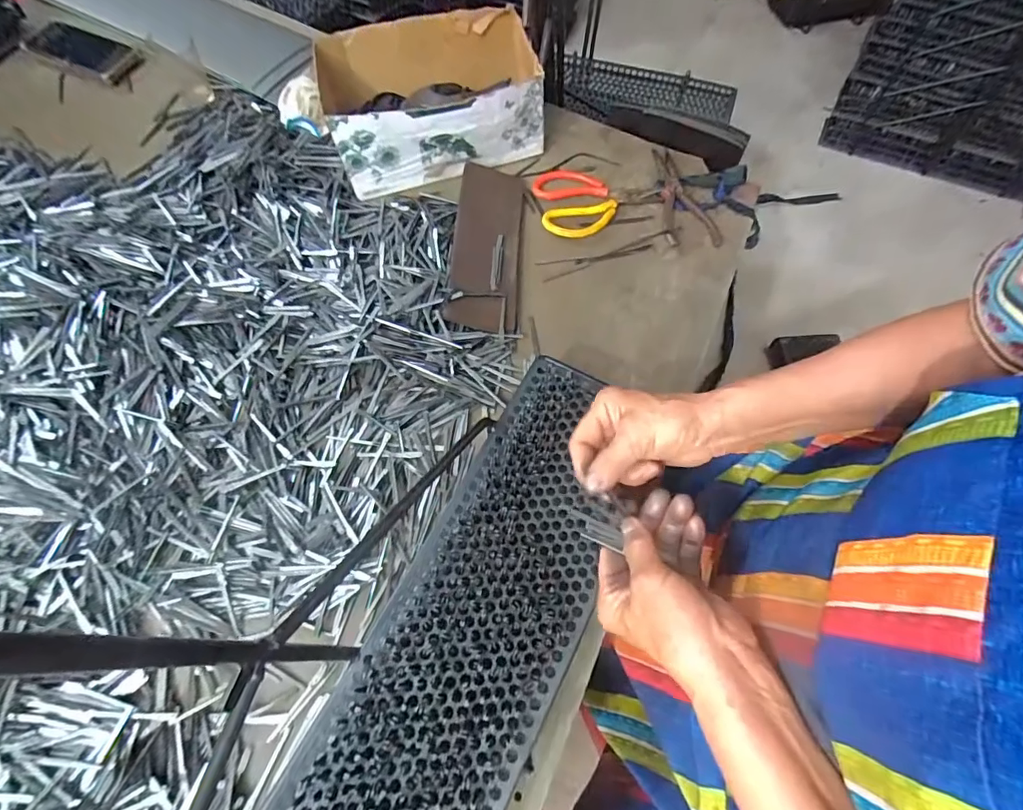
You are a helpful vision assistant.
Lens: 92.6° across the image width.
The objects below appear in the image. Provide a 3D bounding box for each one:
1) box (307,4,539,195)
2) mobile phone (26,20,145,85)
[{"bbox_3d":[-0.106,-0.434,0.688,0.297,0.107,0.207,-12,65,-6],"label":"box"},{"bbox_3d":[-0.714,-0.593,0.818,0.192,0.011,0.084,23,67,4],"label":"mobile phone"}]

